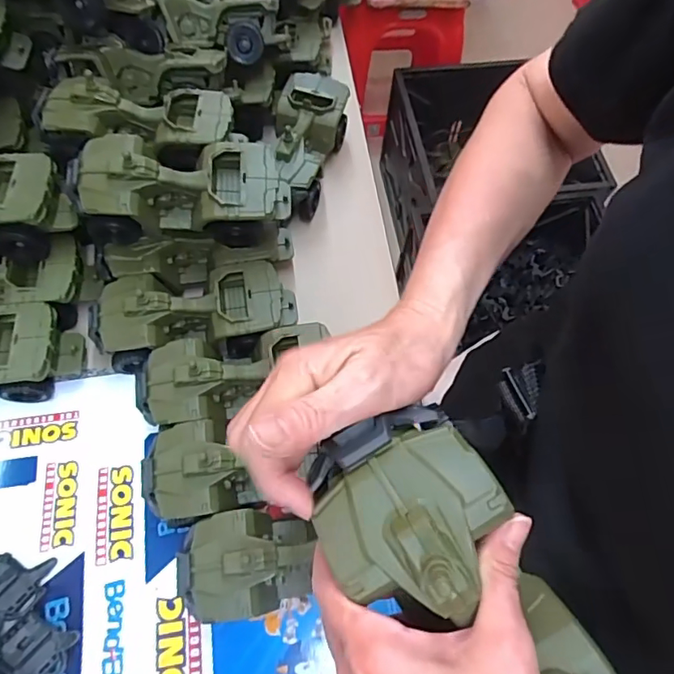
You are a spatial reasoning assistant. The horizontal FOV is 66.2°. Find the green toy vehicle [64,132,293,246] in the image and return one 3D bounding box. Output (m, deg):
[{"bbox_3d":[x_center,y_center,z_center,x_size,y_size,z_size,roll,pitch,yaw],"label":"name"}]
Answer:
[{"bbox_3d":[-0.142,-0.132,0.491,0.190,0.092,0.078,-3,65,-4],"label":"green toy vehicle"}]

